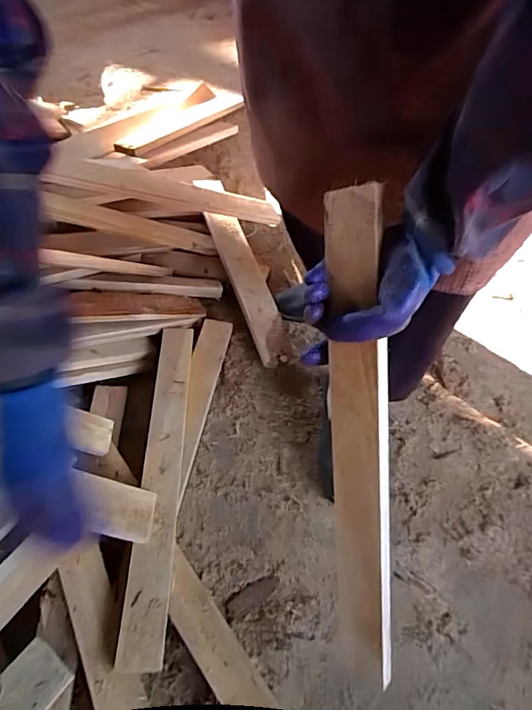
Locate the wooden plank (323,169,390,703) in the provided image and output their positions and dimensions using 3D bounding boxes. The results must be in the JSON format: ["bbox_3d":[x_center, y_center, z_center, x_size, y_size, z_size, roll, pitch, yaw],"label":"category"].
[{"bbox_3d":[0.093,0.103,0.461,0.060,0.510,0.012,5,16,34],"label":"wooden plank"}]

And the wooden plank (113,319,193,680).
[{"bbox_3d":[-0.153,0.162,0.680,0.054,0.011,0.504,9,53,-13],"label":"wooden plank"}]

